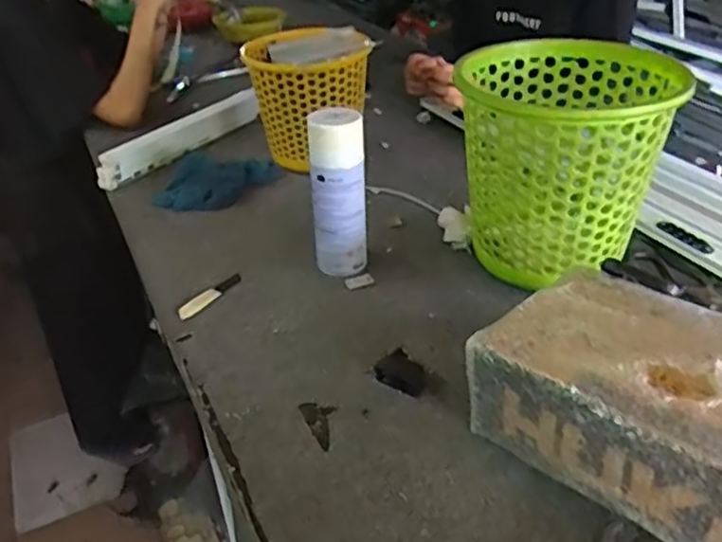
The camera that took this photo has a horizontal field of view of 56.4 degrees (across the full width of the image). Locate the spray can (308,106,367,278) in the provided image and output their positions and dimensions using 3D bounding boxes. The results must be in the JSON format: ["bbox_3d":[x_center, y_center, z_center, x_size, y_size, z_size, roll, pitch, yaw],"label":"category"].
[{"bbox_3d":[-0.028,-0.089,0.843,0.066,0.216,0.050,-2,33,-1],"label":"spray can"}]

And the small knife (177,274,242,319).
[{"bbox_3d":[-0.192,0.030,0.862,0.021,0.008,0.105,19,38,28],"label":"small knife"}]

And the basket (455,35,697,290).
[{"bbox_3d":[0.243,-0.126,0.832,0.231,0.244,0.250,2,34,6],"label":"basket"}]

